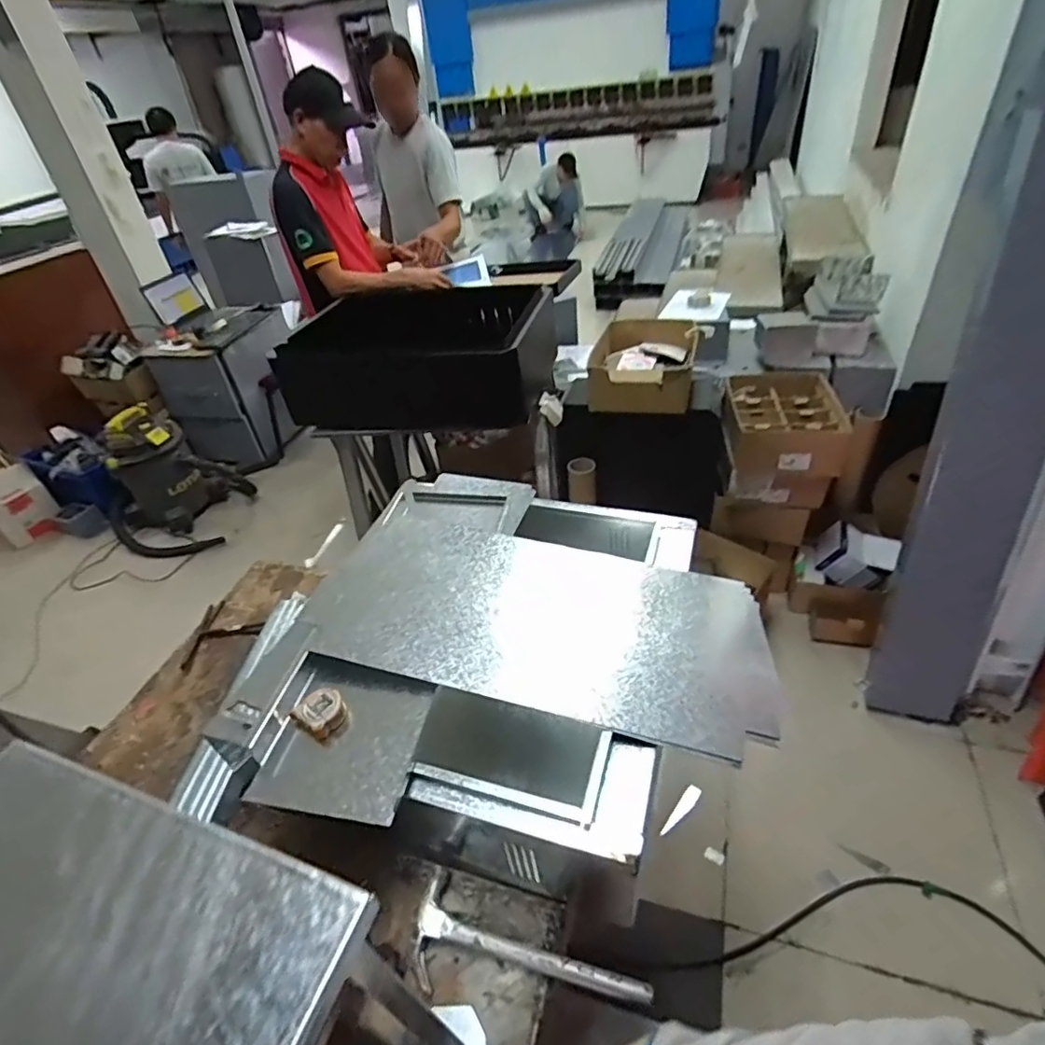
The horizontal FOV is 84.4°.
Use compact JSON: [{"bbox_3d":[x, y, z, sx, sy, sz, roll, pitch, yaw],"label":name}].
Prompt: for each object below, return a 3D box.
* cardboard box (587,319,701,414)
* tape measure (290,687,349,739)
[{"bbox_3d":[0.376,-0.500,1.811,0.328,0.125,0.405,2,40,12],"label":"cardboard box"},{"bbox_3d":[-0.269,0.256,0.772,0.061,0.032,0.051,-32,44,-27],"label":"tape measure"}]

